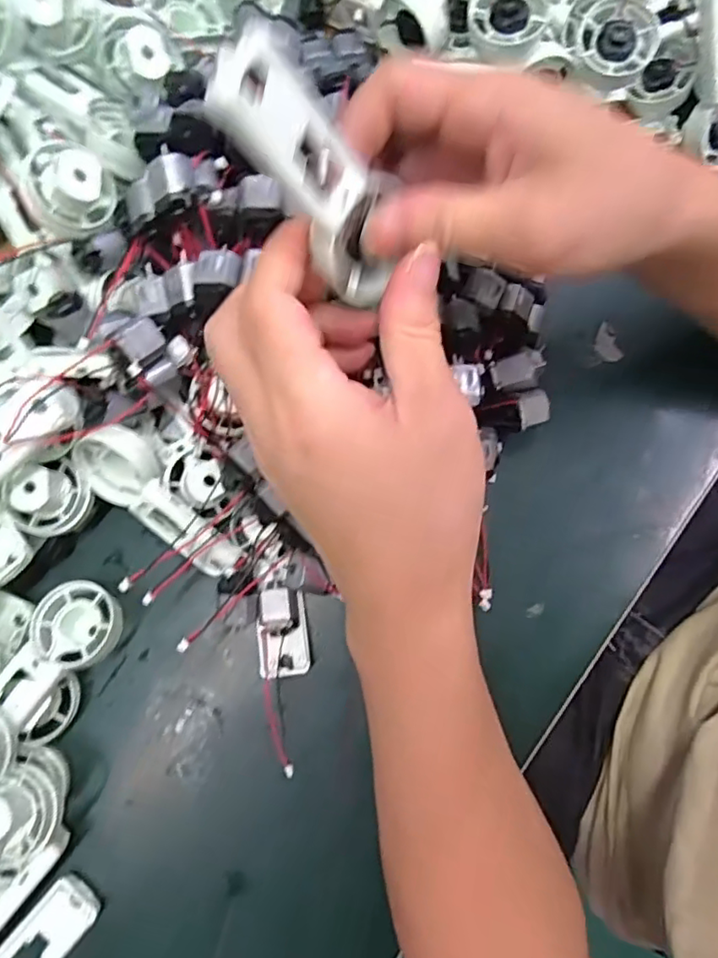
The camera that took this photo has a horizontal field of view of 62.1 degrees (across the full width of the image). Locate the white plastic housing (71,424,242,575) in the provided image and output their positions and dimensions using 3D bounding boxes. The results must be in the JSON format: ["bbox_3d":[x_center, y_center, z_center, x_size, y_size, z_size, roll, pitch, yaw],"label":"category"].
[{"bbox_3d":[-0.098,0.012,0.293,0.093,0.028,0.035,43,82,-7],"label":"white plastic housing"}]

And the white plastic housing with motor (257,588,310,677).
[{"bbox_3d":[-0.039,0.077,0.302,0.024,0.022,0.042,-6,79,-1],"label":"white plastic housing with motor"}]

